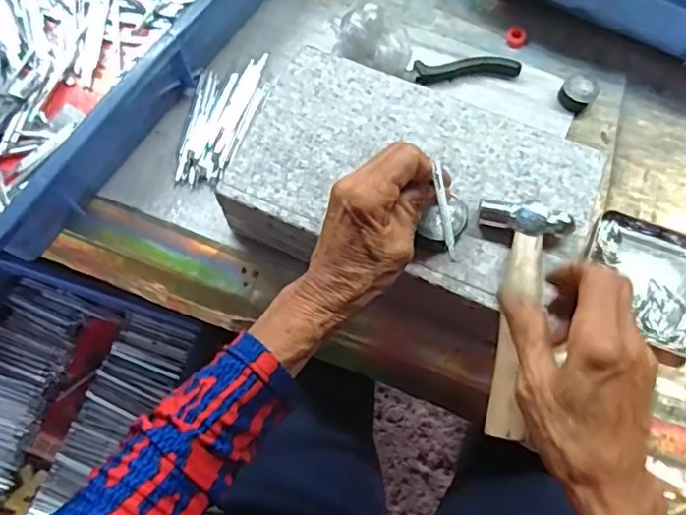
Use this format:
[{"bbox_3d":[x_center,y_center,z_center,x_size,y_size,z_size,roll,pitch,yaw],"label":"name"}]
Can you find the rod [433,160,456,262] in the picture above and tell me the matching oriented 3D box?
[{"bbox_3d":[0.058,-0.027,0.336,0.005,0.006,0.058,-6,83,0],"label":"rod"}]

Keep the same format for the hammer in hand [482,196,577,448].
[{"bbox_3d":[0.104,0.036,0.370,0.057,0.018,0.149,13,74,7],"label":"hammer in hand"}]

